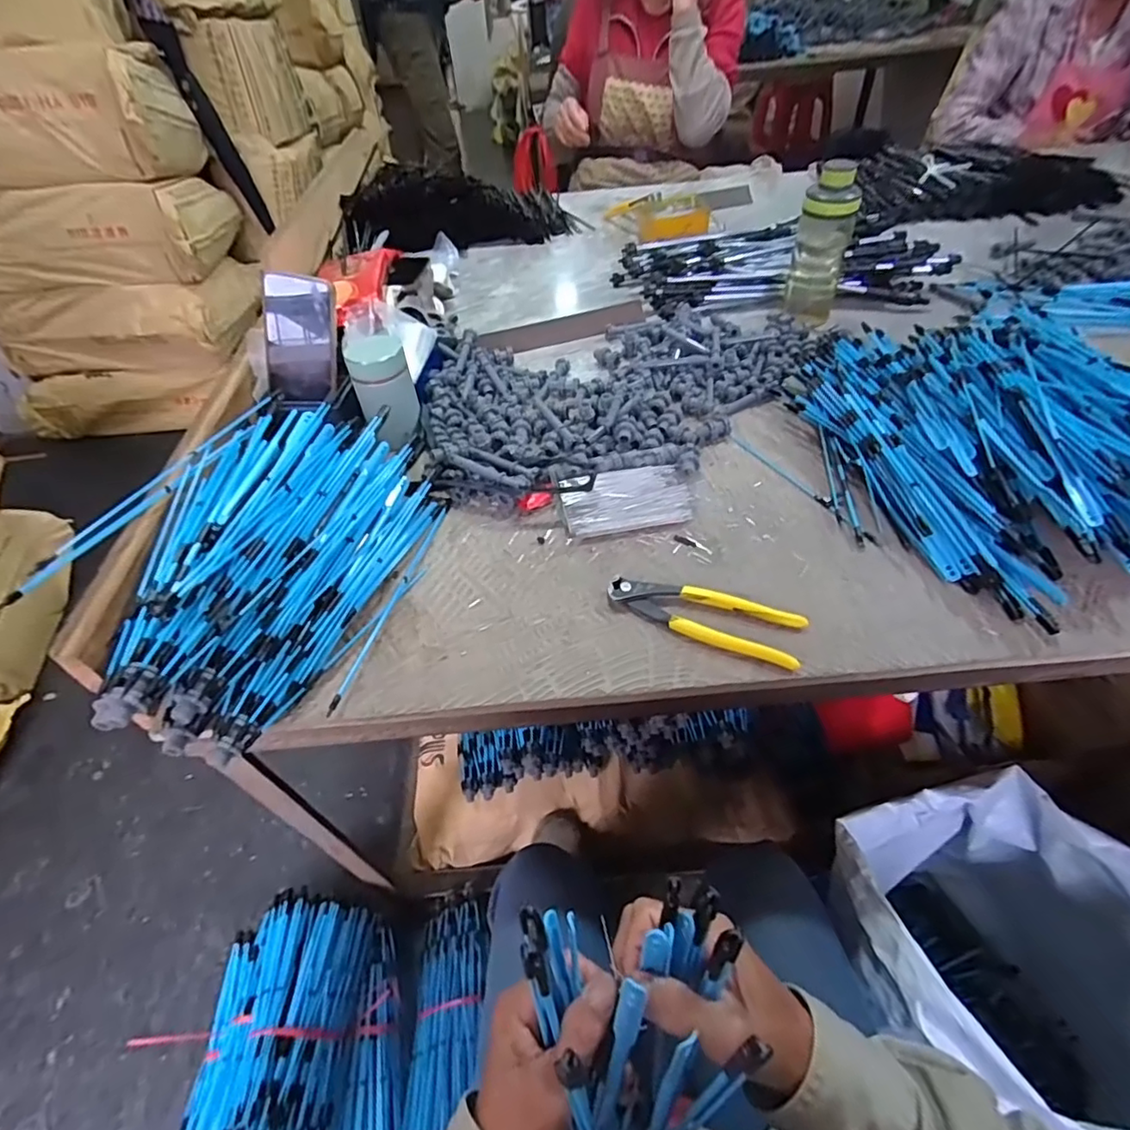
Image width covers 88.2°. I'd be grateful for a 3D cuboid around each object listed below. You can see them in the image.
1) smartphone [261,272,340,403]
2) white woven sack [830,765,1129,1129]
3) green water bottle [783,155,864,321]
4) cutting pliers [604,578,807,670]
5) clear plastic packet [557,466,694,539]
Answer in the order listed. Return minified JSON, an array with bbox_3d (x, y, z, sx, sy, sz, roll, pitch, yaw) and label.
[{"bbox_3d":[-0.297,-0.250,0.654,0.077,0.133,0.016,6,29,-9],"label":"smartphone"},{"bbox_3d":[0.520,0.493,0.705,0.426,0.477,0.349,-15,49,-8],"label":"white woven sack"},{"bbox_3d":[0.341,-0.425,0.774,0.068,0.167,0.060,14,51,16],"label":"green water bottle"},{"bbox_3d":[0.119,0.047,0.509,0.165,0.020,0.052,14,51,16],"label":"cutting pliers"},{"bbox_3d":[0.064,-0.069,0.613,0.131,0.013,0.076,-9,59,-6],"label":"clear plastic packet"}]

